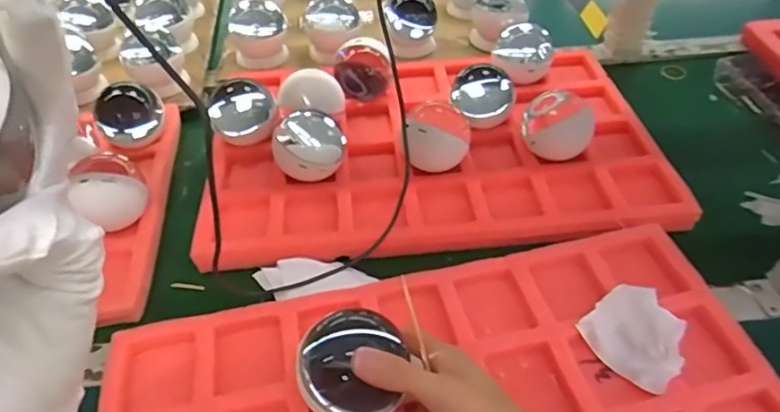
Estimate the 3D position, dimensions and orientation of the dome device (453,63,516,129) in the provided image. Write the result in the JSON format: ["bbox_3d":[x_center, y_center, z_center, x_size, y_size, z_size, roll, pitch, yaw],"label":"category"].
[{"bbox_3d":[0.110,-0.130,0.693,0.075,0.062,0.075,9,45,10],"label":"dome device"}]

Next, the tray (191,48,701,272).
[{"bbox_3d":[0.048,-0.079,0.682,0.492,0.033,0.349,-2,44,0],"label":"tray"}]

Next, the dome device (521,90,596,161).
[{"bbox_3d":[0.187,-0.093,0.651,0.077,0.064,0.065,10,45,12],"label":"dome device"}]

